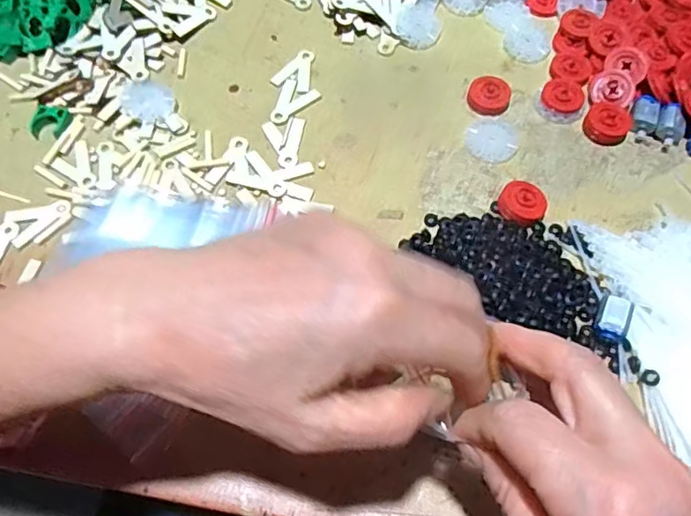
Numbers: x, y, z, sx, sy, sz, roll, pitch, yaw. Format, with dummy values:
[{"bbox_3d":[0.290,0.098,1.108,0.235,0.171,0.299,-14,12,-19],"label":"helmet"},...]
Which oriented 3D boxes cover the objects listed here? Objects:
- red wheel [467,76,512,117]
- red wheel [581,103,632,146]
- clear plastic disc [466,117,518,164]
[{"bbox_3d":[0.114,-0.129,0.447,0.033,0.013,0.031,0,64,0],"label":"red wheel"},{"bbox_3d":[0.200,-0.103,0.432,0.032,0.015,0.030,0,64,0],"label":"red wheel"},{"bbox_3d":[0.112,-0.091,0.431,0.039,0.004,0.040,0,64,0],"label":"clear plastic disc"}]

